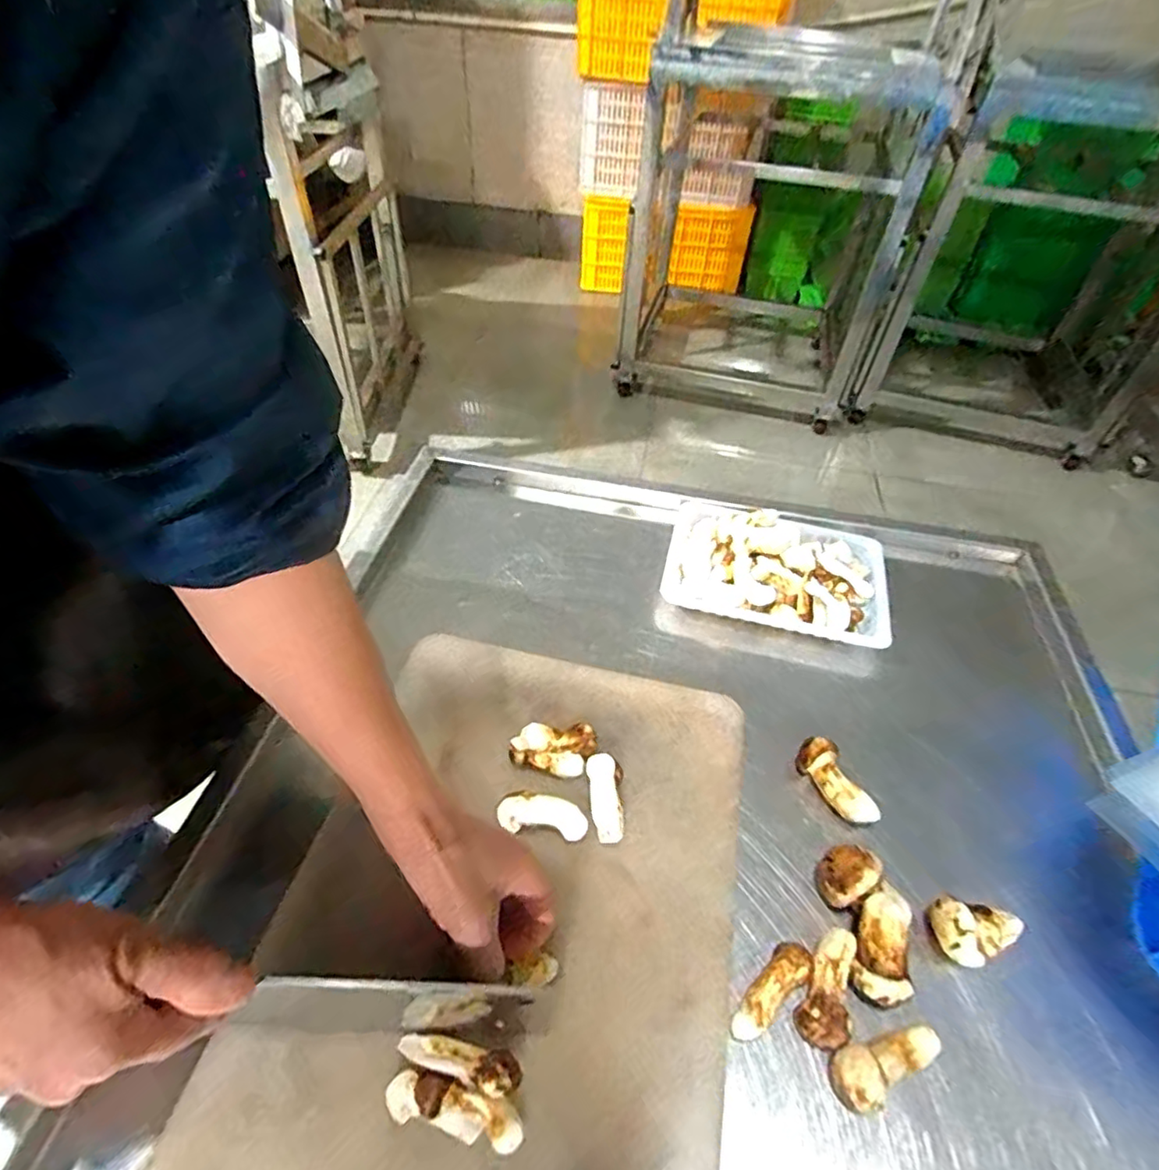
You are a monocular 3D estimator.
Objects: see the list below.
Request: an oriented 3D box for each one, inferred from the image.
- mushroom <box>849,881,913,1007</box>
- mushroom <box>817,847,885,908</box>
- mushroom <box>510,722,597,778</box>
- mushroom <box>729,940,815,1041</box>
[{"bbox_3d":[0.191,0.226,0.386,0.030,0.024,0.068,15,66,10],"label":"mushroom"},{"bbox_3d":[0.180,0.198,0.417,0.028,0.042,0.030,2,47,-2],"label":"mushroom"},{"bbox_3d":[-0.018,0.126,0.462,0.064,0.033,0.033,-11,49,-14],"label":"mushroom"},{"bbox_3d":[0.117,0.246,0.374,0.066,0.015,0.022,-28,55,-27],"label":"mushroom"}]

